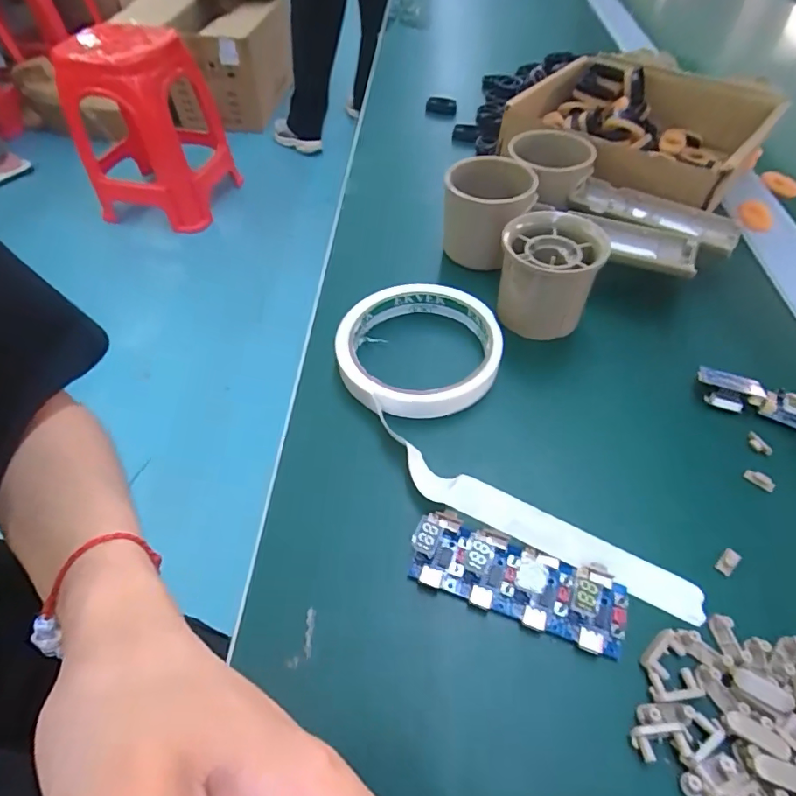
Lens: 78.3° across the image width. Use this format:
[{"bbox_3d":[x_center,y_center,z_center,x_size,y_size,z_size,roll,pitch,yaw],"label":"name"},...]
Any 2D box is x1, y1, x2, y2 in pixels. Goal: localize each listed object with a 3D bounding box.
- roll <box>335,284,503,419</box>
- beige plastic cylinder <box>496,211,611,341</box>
[{"bbox_3d":[0.013,-0.031,0.281,0.090,0.017,0.093,-1,53,1],"label":"roll"},{"bbox_3d":[0.086,-0.067,0.292,0.055,0.064,0.056,21,56,17],"label":"beige plastic cylinder"}]

